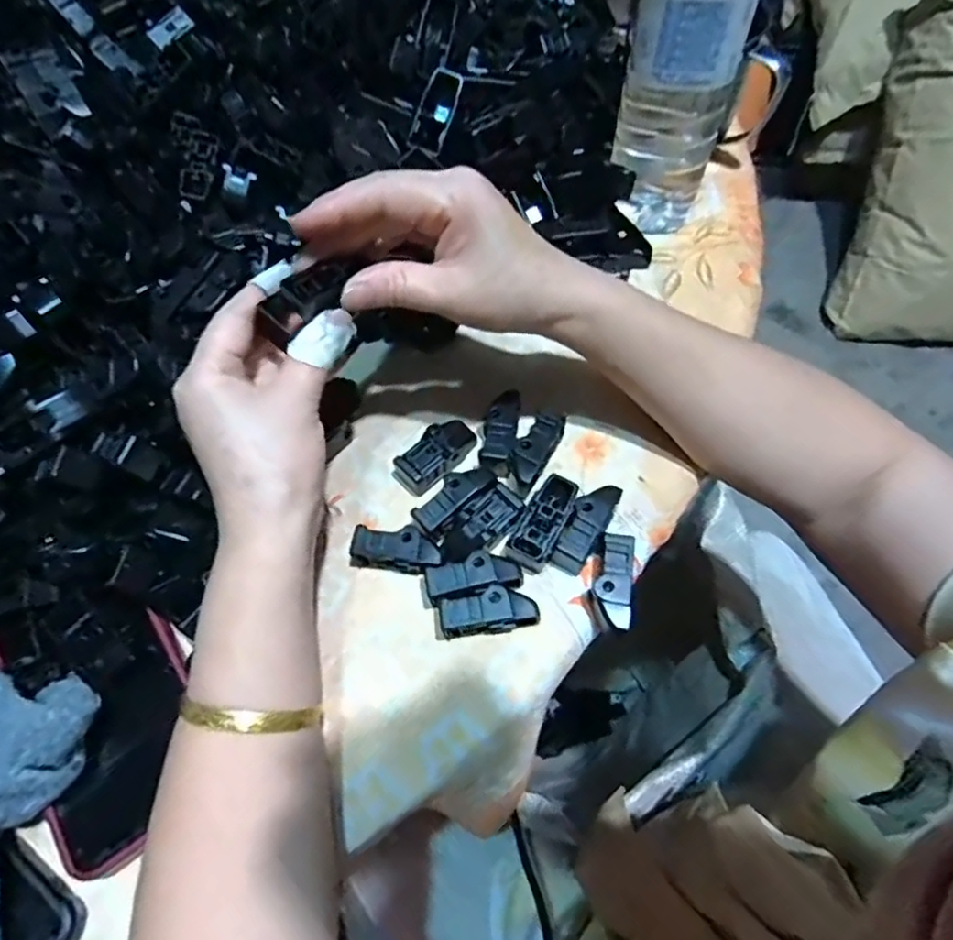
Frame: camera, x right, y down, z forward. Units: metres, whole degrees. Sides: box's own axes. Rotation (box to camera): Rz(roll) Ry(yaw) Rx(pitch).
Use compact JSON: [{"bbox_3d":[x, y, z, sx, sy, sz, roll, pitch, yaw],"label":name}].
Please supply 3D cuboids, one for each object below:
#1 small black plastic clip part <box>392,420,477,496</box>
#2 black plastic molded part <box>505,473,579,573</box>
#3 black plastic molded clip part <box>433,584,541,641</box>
[{"bbox_3d":[-0.023,-0.009,0.355,0.052,0.013,0.024,-40,68,-15],"label":"small black plastic clip part"},{"bbox_3d":[0.036,0.027,0.332,0.022,0.015,0.056,27,69,16],"label":"black plastic molded part"},{"bbox_3d":[0.005,0.071,0.312,0.051,0.018,0.020,-6,64,1],"label":"black plastic molded clip part"}]

